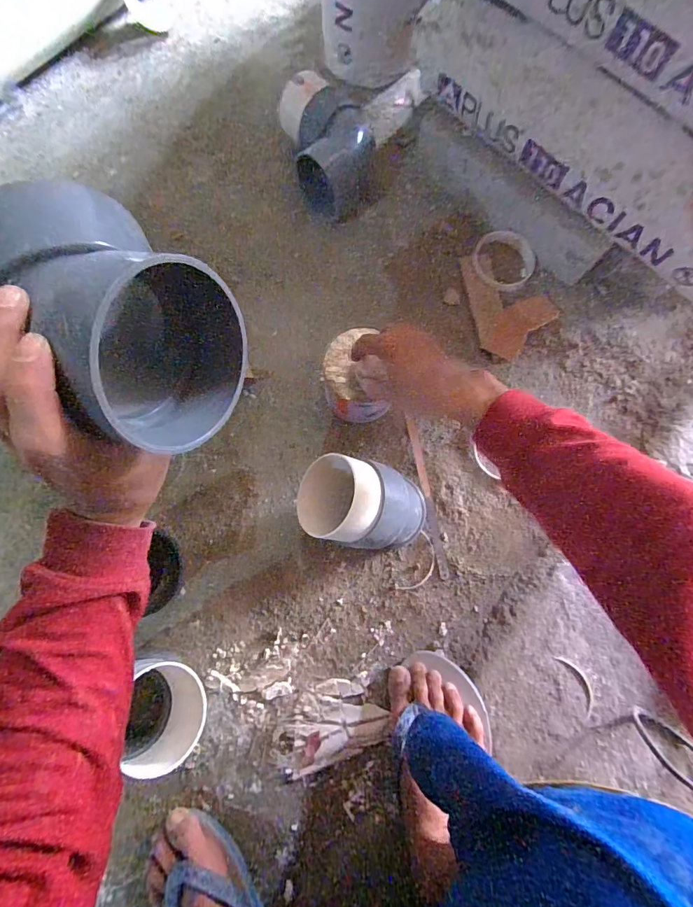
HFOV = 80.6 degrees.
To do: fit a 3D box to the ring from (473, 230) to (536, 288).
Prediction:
[{"bbox_3d":[0.235,-0.291,0.611,0.092,0.016,0.076,40,83,8],"label":"ring"}]

